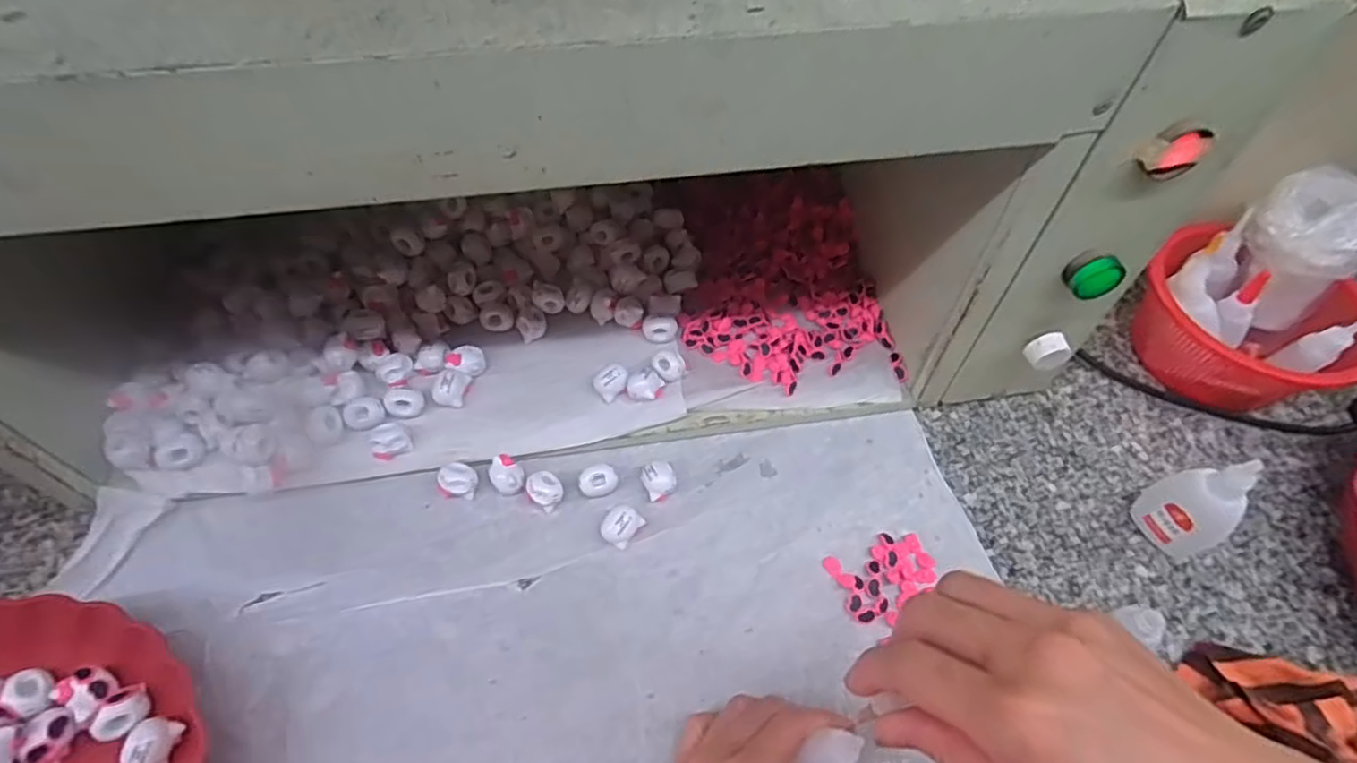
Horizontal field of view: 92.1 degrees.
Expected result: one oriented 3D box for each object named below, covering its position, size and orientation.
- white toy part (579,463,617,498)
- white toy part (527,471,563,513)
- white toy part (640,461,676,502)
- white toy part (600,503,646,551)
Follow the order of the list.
[{"bbox_3d":[-0.054,0.067,0.439,0.024,0.016,0.019,-4,55,-4],"label":"white toy part"},{"bbox_3d":[-0.088,0.073,0.433,0.022,0.020,0.021,1,55,-1],"label":"white toy part"},{"bbox_3d":[-0.013,0.066,0.440,0.023,0.018,0.026,0,55,-2],"label":"white toy part"},{"bbox_3d":[-0.036,0.091,0.419,0.021,0.015,0.026,27,59,16],"label":"white toy part"}]

